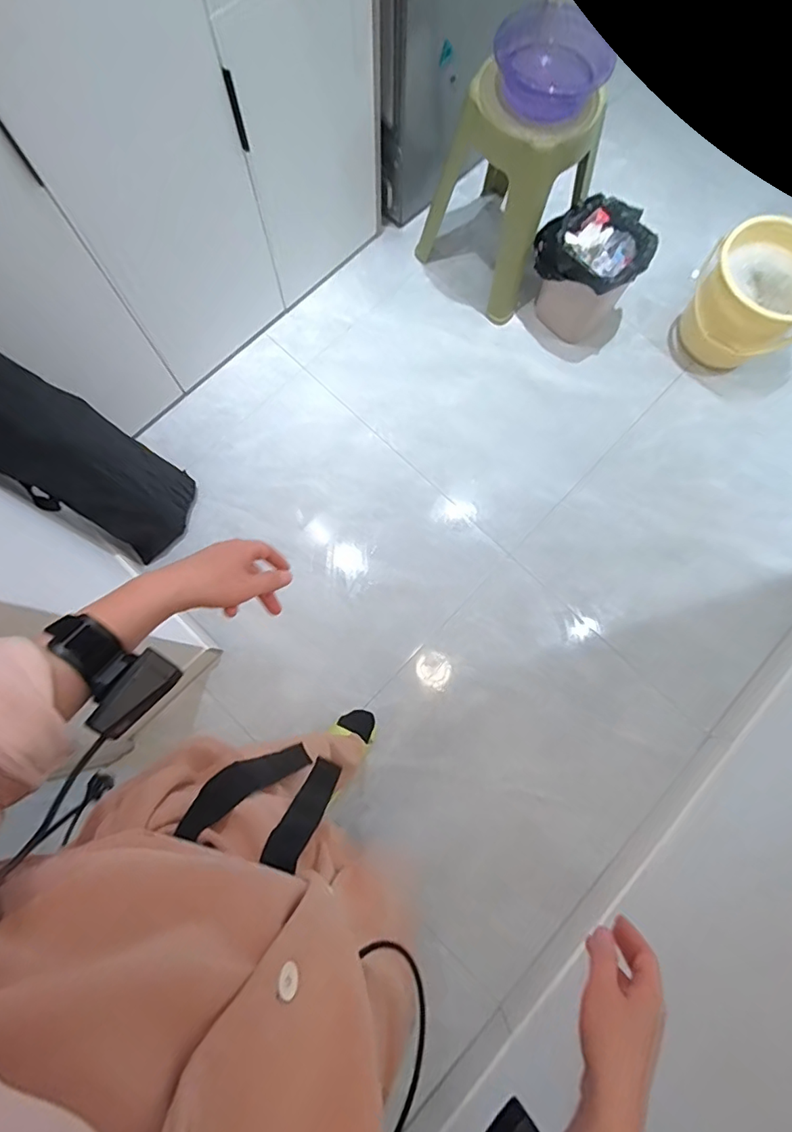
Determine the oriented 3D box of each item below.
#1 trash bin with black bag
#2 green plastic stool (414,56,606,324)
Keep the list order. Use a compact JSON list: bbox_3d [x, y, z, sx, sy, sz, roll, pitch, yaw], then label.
[{"bbox_3d":[0.556,-0.864,1.556,0.250,0.297,0.291,-44,80,-9],"label":"trash bin with black bag"},{"bbox_3d":[0.338,-1.078,1.497,0.395,0.493,0.380,-43,80,-9],"label":"green plastic stool"}]

